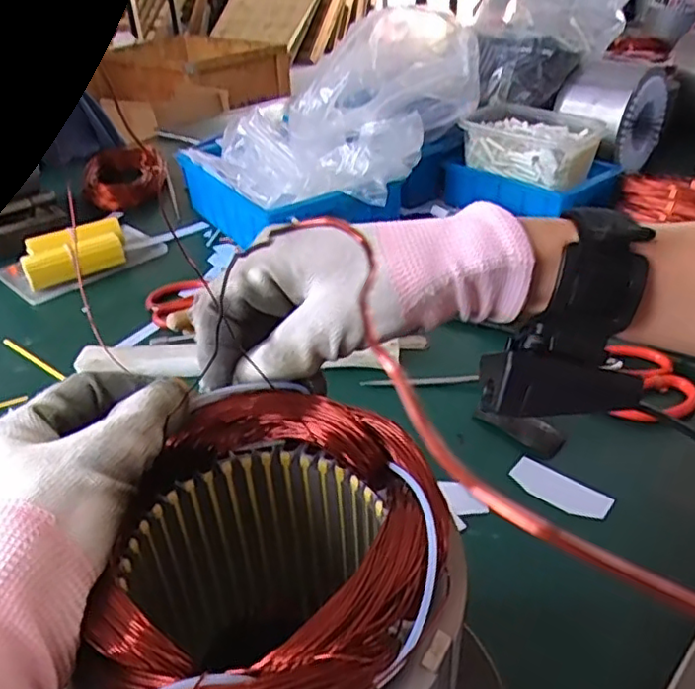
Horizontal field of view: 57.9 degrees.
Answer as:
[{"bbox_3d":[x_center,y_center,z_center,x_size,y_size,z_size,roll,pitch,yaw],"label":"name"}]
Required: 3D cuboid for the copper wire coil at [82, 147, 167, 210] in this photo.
[{"bbox_3d":[-0.359,-0.271,1.020,0.127,0.059,0.120,-13,35,-13],"label":"copper wire coil"}]

